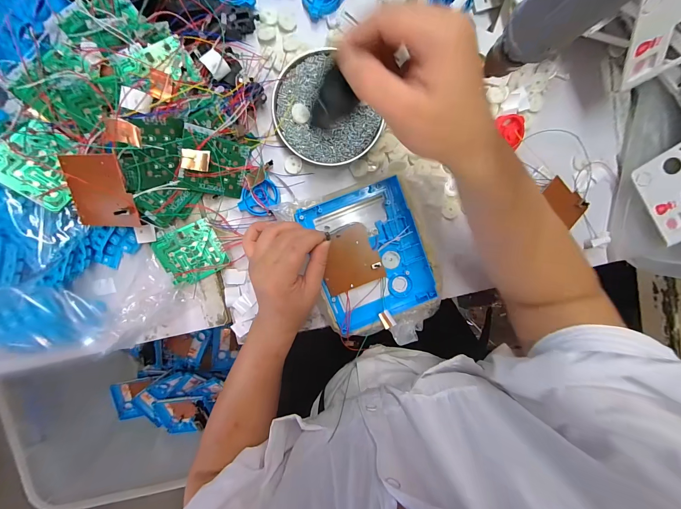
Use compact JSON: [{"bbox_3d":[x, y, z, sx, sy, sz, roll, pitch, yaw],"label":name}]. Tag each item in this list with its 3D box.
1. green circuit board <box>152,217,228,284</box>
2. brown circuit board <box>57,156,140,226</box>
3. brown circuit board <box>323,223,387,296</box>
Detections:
[{"bbox_3d":[-0.188,-0.003,0.367,0.069,0.015,0.069,-27,97,-6],"label":"green circuit board"},{"bbox_3d":[-0.249,-0.064,0.298,0.075,0.010,0.071,5,113,16],"label":"brown circuit board"},{"bbox_3d":[0.010,0.008,0.357,0.071,0.013,0.072,-25,97,-7],"label":"brown circuit board"}]

